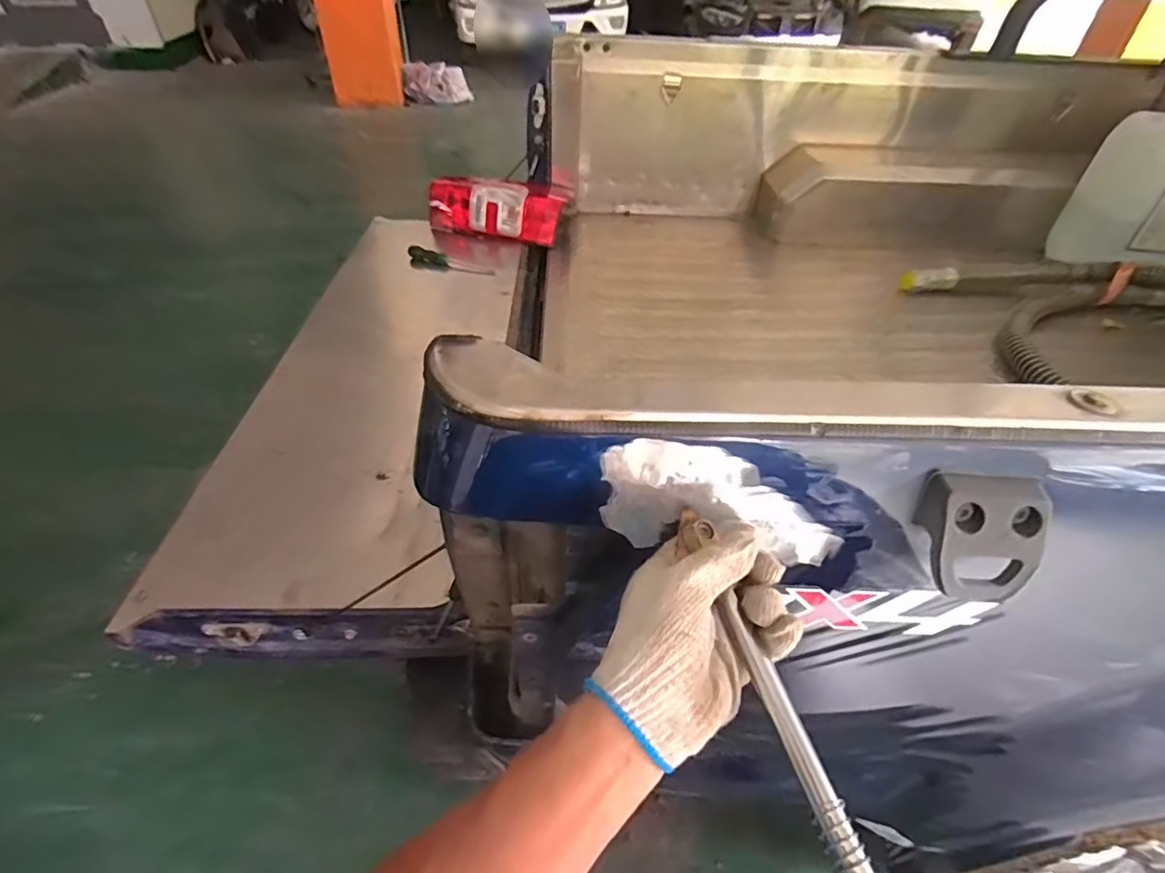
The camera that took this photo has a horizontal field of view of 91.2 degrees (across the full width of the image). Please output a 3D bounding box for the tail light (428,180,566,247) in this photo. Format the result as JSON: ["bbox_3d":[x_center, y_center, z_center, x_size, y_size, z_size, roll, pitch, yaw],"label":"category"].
[{"bbox_3d":[-0.270,-0.687,1.724,0.407,0.135,0.143,9,45,8],"label":"tail light"}]

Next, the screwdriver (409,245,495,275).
[{"bbox_3d":[-0.370,-0.479,1.586,0.250,0.045,0.043,12,44,-6],"label":"screwdriver"}]

